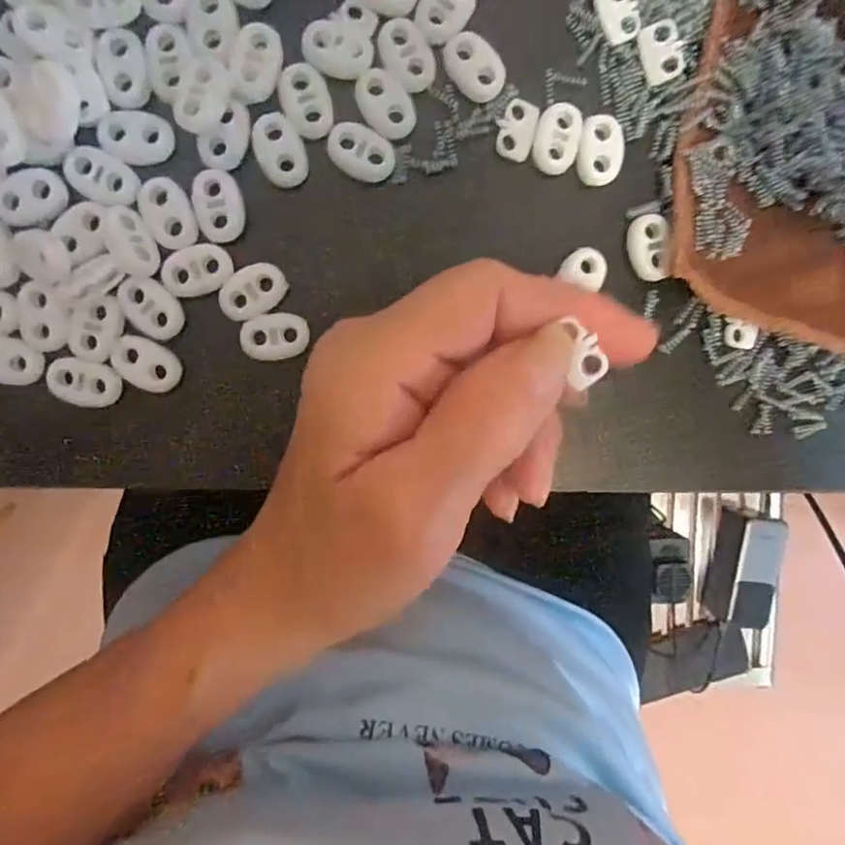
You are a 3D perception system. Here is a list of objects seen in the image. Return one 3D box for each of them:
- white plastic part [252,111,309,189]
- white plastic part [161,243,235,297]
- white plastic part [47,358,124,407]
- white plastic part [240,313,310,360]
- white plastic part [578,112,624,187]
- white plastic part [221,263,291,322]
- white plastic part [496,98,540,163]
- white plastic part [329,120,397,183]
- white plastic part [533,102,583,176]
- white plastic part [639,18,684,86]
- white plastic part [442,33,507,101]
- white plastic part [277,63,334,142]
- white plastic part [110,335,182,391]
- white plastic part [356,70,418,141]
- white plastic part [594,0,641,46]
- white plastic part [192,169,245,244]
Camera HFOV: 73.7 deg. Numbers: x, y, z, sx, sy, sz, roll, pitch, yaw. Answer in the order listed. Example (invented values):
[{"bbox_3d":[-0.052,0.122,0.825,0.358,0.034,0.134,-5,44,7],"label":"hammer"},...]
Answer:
[{"bbox_3d":[-0.046,-0.088,0.181,0.015,0.004,0.022,-23,98,-2],"label":"white plastic part"},{"bbox_3d":[-0.074,-0.050,0.185,0.022,0.004,0.015,-22,98,-2],"label":"white plastic part"},{"bbox_3d":[-0.111,-0.013,0.183,0.022,0.004,0.015,13,96,-6],"label":"white plastic part"},{"bbox_3d":[-0.050,-0.029,0.190,0.022,0.005,0.015,-8,98,-4],"label":"white plastic part"},{"bbox_3d":[0.061,-0.093,0.192,0.015,0.004,0.023,2,97,-5],"label":"white plastic part"},{"bbox_3d":[-0.056,-0.043,0.186,0.023,0.004,0.016,-23,98,-2],"label":"white plastic part"},{"bbox_3d":[0.032,-0.099,0.191,0.013,0.004,0.020,15,96,-6],"label":"white plastic part"},{"bbox_3d":[-0.020,-0.089,0.184,0.022,0.004,0.016,27,94,-8],"label":"white plastic part"},{"bbox_3d":[0.046,-0.096,0.191,0.015,0.004,0.024,11,96,-6],"label":"white plastic part"},{"bbox_3d":[0.080,-0.124,0.188,0.012,0.004,0.018,-21,98,-2],"label":"white plastic part"},{"bbox_3d":[0.018,-0.117,0.185,0.015,0.004,0.022,-35,99,0],"label":"white plastic part"},{"bbox_3d":[-0.037,-0.104,0.181,0.015,0.004,0.023,-19,98,-2],"label":"white plastic part"},{"bbox_3d":[-0.091,-0.019,0.187,0.022,0.004,0.015,25,95,-7],"label":"white plastic part"},{"bbox_3d":[-0.012,-0.105,0.183,0.016,0.004,0.023,-41,99,1],"label":"white plastic part"},{"bbox_3d":[0.065,-0.136,0.187,0.013,0.004,0.018,-23,99,-2],"label":"white plastic part"},{"bbox_3d":[-0.066,-0.070,0.182,0.014,0.004,0.022,-11,98,-3],"label":"white plastic part"}]

